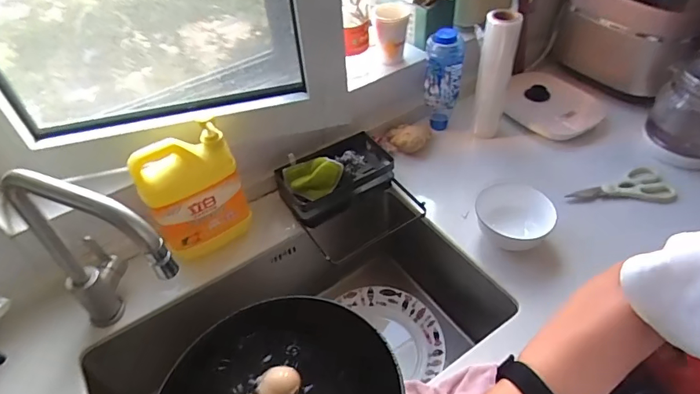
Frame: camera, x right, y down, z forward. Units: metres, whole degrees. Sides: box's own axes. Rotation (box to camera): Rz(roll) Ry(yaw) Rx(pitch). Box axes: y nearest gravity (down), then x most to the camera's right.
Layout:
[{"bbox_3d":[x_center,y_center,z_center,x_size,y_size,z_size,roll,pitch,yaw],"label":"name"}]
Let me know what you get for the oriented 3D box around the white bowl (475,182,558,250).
[{"bbox_3d":[0.273,0.036,0.764,0.122,0.064,0.101,20,50,22],"label":"white bowl"}]

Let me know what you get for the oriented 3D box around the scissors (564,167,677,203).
[{"bbox_3d":[0.494,-0.010,0.831,0.189,0.009,0.082,-13,46,-8],"label":"scissors"}]

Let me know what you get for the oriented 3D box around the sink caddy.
[{"bbox_3d":[-0.002,-0.021,0.827,0.213,0.091,0.202,-29,50,-22],"label":"sink caddy"}]

